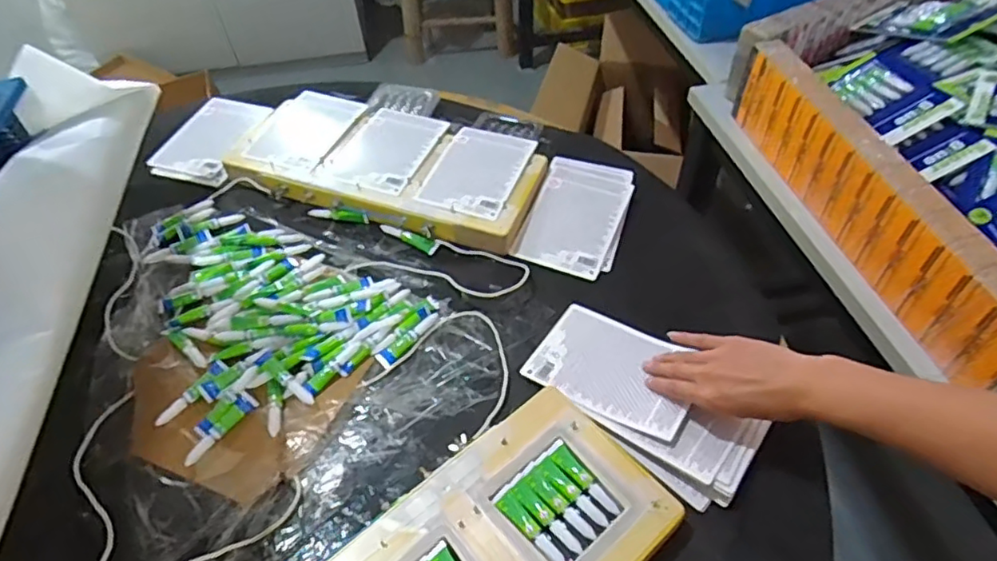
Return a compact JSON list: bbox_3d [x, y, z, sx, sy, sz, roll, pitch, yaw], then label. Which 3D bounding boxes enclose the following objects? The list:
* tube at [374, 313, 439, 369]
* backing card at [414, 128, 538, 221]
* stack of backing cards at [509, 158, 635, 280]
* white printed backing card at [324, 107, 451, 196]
[{"bbox_3d":[-0.099,0.066,0.670,0.018,0.009,0.085,37,59,28],"label":"tube"},{"bbox_3d":[-0.026,-0.152,0.808,0.117,0.009,0.168,16,52,14],"label":"backing card"},{"bbox_3d":[0.105,-0.089,0.795,0.123,0.010,0.193,14,57,17],"label":"stack of backing cards"},{"bbox_3d":[-0.154,-0.190,0.846,0.120,0.006,0.174,17,52,15],"label":"white printed backing card"}]

